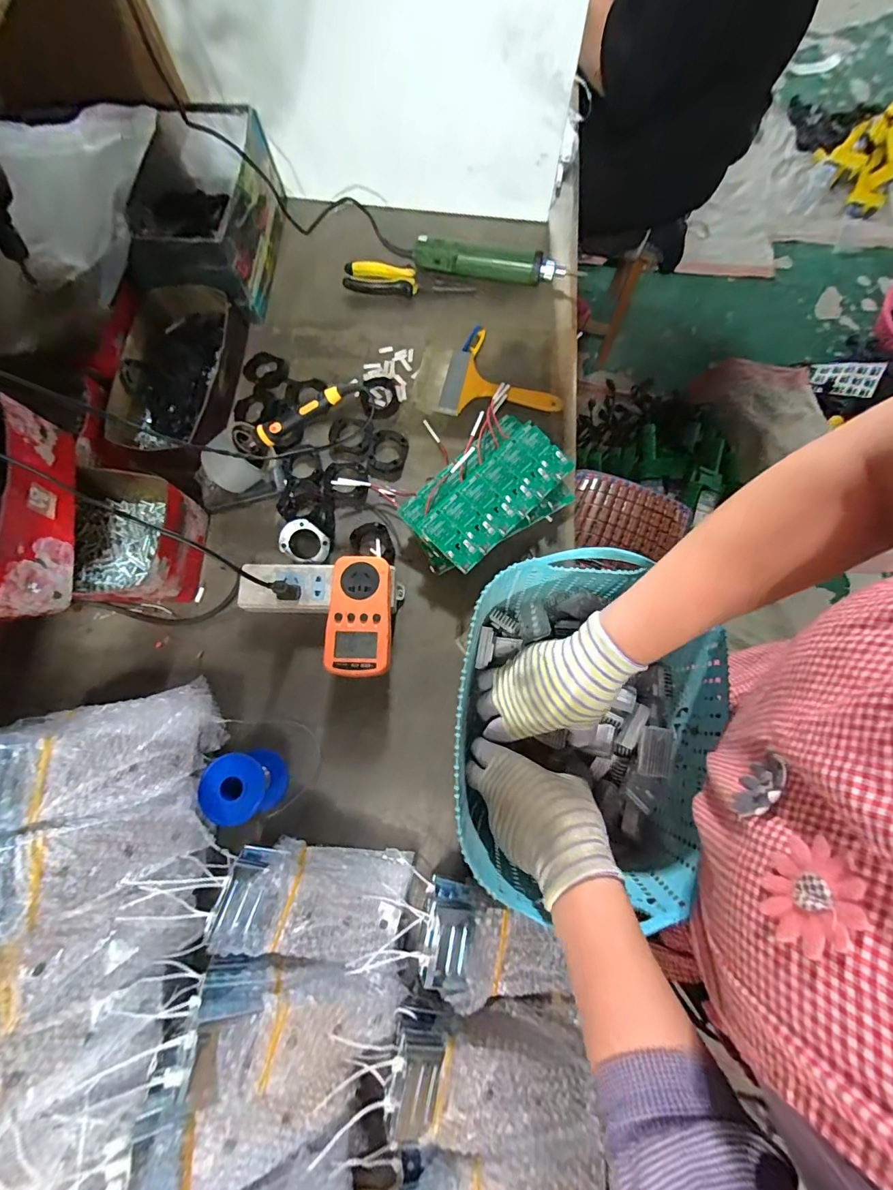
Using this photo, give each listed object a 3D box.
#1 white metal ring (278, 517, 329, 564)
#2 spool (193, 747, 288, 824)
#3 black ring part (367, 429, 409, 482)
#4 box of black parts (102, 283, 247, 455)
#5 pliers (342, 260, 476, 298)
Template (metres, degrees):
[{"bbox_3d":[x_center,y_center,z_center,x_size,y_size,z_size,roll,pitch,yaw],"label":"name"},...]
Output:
[{"bbox_3d":[-0.170,-0.064,0.530,0.060,0.010,0.048,31,93,-2],"label":"white metal ring"},{"bbox_3d":[-0.208,0.196,0.456,0.063,0.062,0.062,0,76,1],"label":"spool"},{"bbox_3d":[-0.077,-0.188,0.576,0.049,0.012,0.068,10,76,3],"label":"black ring part"},{"bbox_3d":[-0.346,-0.291,0.576,0.129,0.059,0.234,14,76,5],"label":"box of black parts"},{"bbox_3d":[-0.055,-0.451,0.627,0.181,0.018,0.037,4,76,2],"label":"pliers"}]

